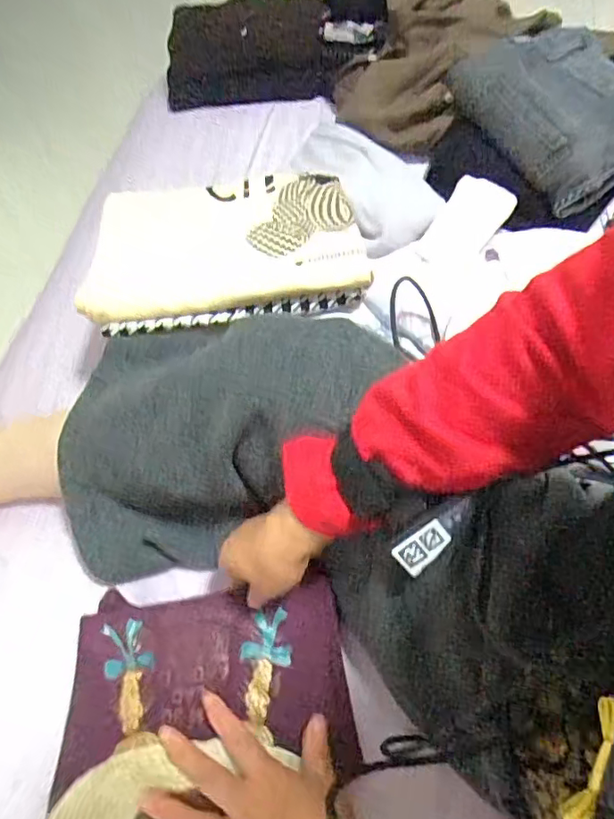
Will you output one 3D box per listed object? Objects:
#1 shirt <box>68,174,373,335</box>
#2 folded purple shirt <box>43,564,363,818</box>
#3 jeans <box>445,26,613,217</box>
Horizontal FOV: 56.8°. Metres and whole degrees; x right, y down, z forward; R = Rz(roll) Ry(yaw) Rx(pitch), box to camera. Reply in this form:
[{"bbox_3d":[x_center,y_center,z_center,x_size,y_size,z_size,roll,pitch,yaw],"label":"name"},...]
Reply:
[{"bbox_3d":[-0.085,-0.170,0.578,0.270,0.026,0.182,-9,63,0],"label":"shirt"},{"bbox_3d":[-0.076,0.222,0.437,0.216,0.029,0.168,-4,61,0],"label":"folded purple shirt"},{"bbox_3d":[0.288,-0.356,0.663,0.180,0.074,0.235,-35,66,-16],"label":"jeans"}]

